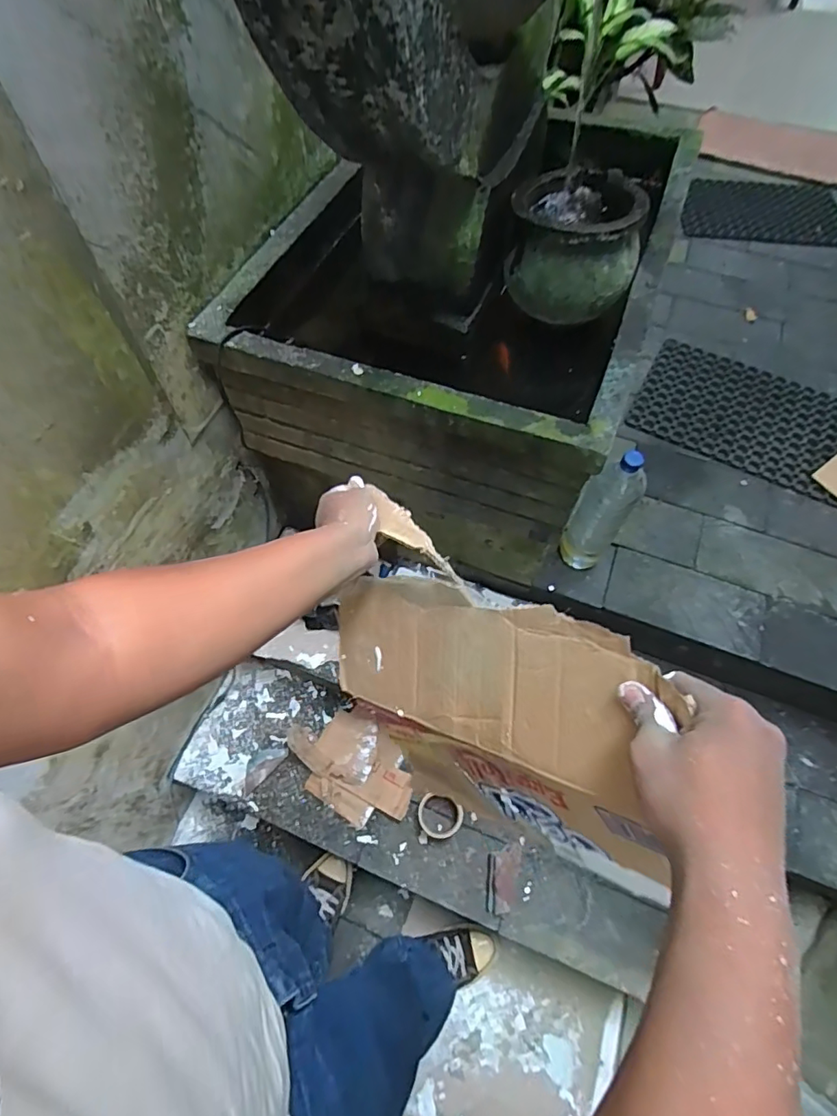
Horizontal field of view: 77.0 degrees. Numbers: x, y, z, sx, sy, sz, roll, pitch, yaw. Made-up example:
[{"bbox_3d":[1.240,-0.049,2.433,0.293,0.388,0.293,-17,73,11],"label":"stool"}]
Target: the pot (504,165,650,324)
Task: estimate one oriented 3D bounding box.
[{"bbox_3d":[0.240,-0.489,0.819,0.186,0.139,0.196,0,60,0],"label":"pot"}]

